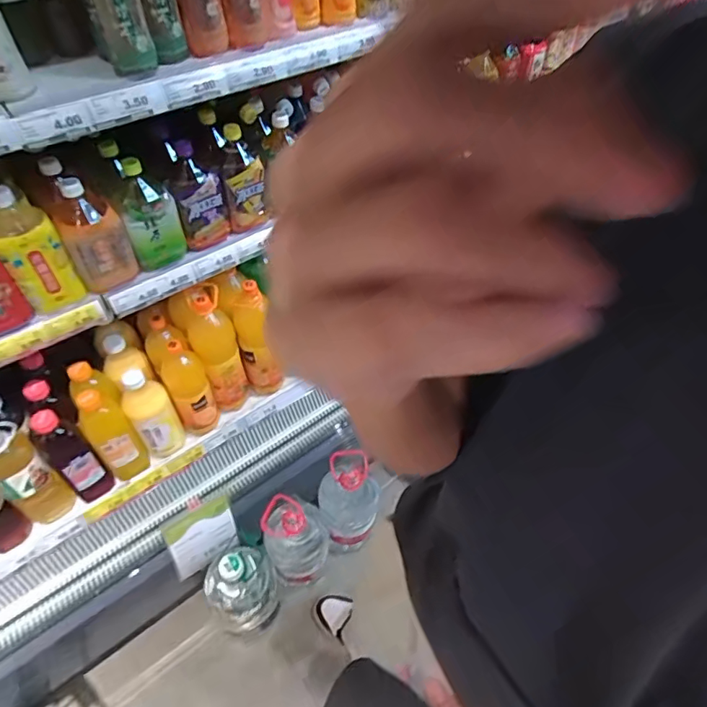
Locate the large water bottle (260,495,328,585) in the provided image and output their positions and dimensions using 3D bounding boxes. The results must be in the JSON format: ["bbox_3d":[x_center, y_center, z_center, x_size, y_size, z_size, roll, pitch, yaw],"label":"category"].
[{"bbox_3d":[-0.142,0.456,1.231,0.147,0.279,0.139,-4,50,-5],"label":"large water bottle"}]

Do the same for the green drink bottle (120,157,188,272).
[{"bbox_3d":[-0.349,-0.240,0.862,0.082,0.200,0.068,-7,50,-8],"label":"green drink bottle"}]

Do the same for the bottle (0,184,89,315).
[{"bbox_3d":[-0.508,-0.170,0.777,0.084,0.206,0.076,-33,58,-26],"label":"bottle"}]

